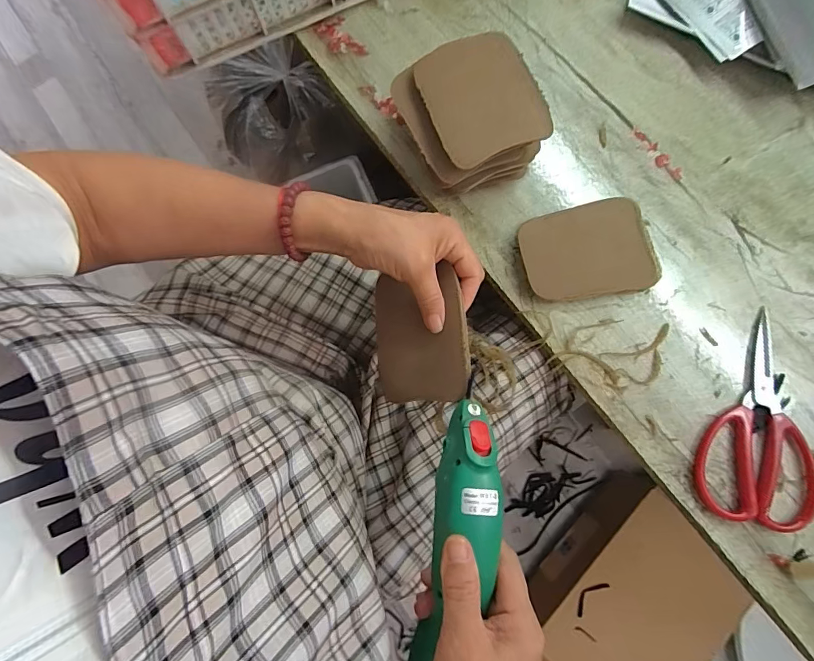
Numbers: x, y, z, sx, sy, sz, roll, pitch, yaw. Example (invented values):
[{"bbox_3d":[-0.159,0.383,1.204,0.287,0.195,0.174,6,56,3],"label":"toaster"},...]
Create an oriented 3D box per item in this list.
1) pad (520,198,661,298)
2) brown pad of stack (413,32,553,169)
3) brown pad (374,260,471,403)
[{"bbox_3d":[0.171,-0.075,0.389,0.118,0.019,0.088,-10,79,-1],"label":"pad"},{"bbox_3d":[0.064,-0.202,0.349,0.097,0.013,0.114,-23,80,-2],"label":"brown pad of stack"},{"bbox_3d":[0.009,0.005,0.341,0.092,0.007,0.105,-10,79,39],"label":"brown pad"}]

